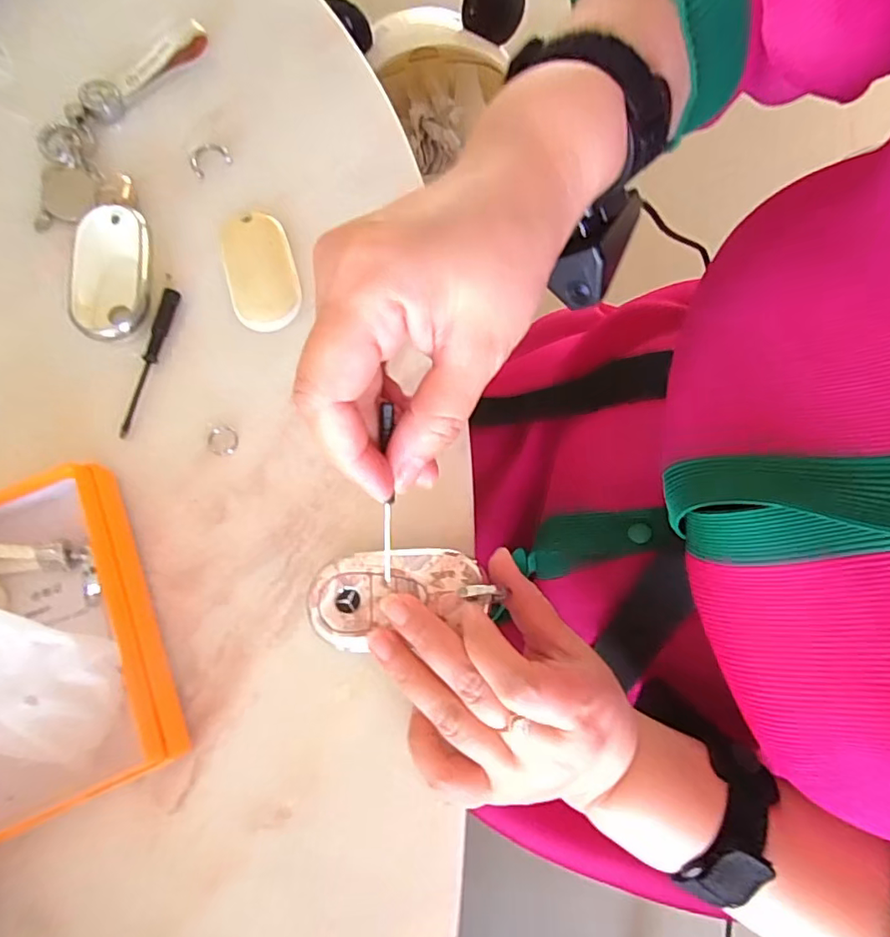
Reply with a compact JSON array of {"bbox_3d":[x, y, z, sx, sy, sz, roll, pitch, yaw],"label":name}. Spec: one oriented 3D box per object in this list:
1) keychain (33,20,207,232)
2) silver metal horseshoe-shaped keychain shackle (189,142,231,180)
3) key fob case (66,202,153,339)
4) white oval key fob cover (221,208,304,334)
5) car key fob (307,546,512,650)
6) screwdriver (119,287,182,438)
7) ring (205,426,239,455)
[{"bbox_3d":[-0.213,-0.222,0.339,0.075,0.016,0.156,12,73,2],"label":"keychain"},{"bbox_3d":[-0.147,-0.195,0.333,0.025,0.004,0.023,-29,76,-10],"label":"silver metal horseshoe-shaped keychain shackle"},{"bbox_3d":[-0.193,-0.110,0.305,0.046,0.014,0.081,-11,74,-5],"label":"key fob case"},{"bbox_3d":[-0.108,-0.116,0.312,0.039,0.004,0.077,-16,74,-6],"label":"white oval key fob cover"},{"bbox_3d":[-0.021,0.057,0.247,0.082,0.011,0.041,-11,74,-2],"label":"car key fob"},{"bbox_3d":[-0.164,-0.060,0.295,0.009,0.007,0.088,12,73,2],"label":"screwdriver"},{"bbox_3d":[-0.120,-0.015,0.286,0.017,0.004,0.017,0,73,-1],"label":"ring"}]

